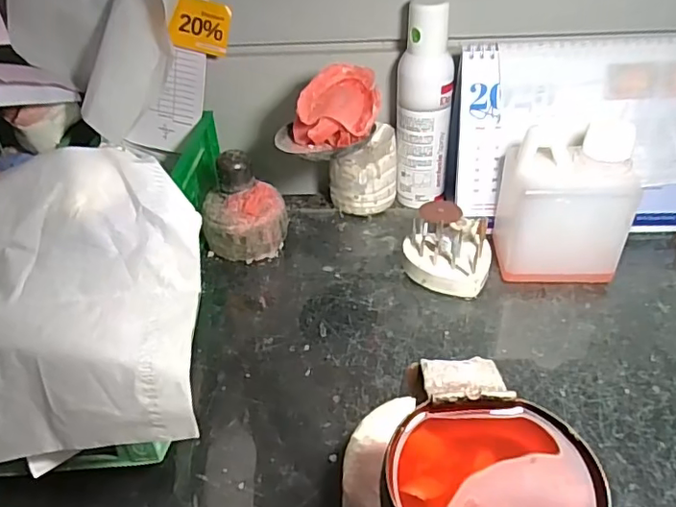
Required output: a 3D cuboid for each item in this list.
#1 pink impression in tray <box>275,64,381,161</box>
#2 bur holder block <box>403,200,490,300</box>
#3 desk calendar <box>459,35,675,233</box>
[{"bbox_3d":[-0.007,-0.110,0.443,0.080,0.048,0.062,-13,40,-11],"label":"pink impression in tray"},{"bbox_3d":[0.090,-0.003,0.464,0.069,0.051,0.064,5,40,11],"label":"bur holder block"},{"bbox_3d":[0.215,-0.088,0.474,0.222,0.157,0.086,-1,40,3],"label":"desk calendar"}]

